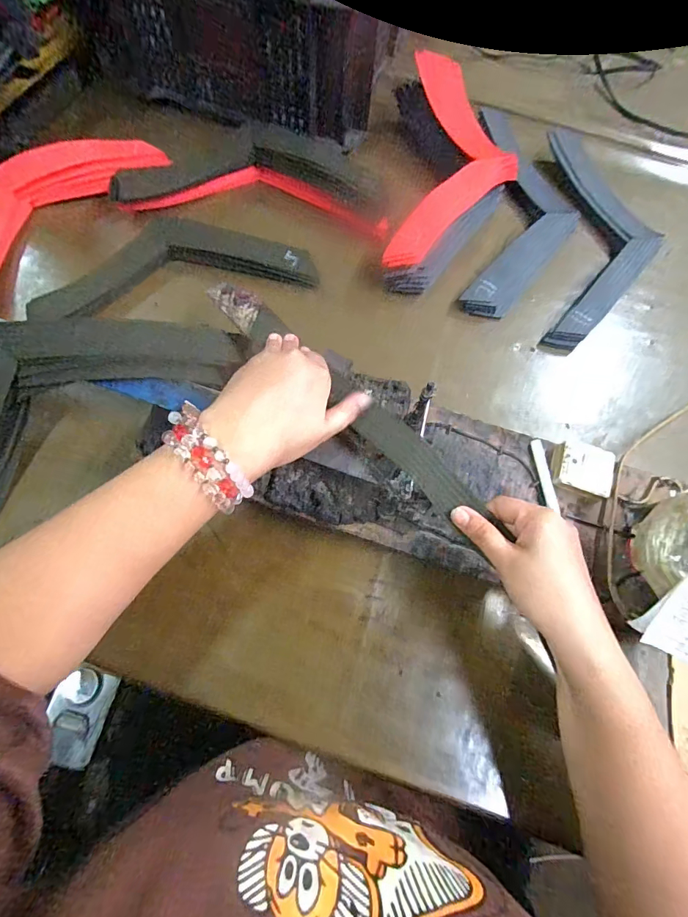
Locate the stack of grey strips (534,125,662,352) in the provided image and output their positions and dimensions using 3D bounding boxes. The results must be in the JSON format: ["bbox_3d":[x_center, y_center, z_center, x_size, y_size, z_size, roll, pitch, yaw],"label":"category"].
[{"bbox_3d":[0.336,-0.296,0.546,0.138,0.030,0.372,11,67,0],"label":"stack of grey strips"}]

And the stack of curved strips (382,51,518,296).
[{"bbox_3d":[0.135,-0.357,0.521,0.146,0.076,0.328,7,71,0],"label":"stack of curved strips"}]

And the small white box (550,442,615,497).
[{"bbox_3d":[0.223,0.009,0.392,0.052,0.019,0.048,23,68,4],"label":"small white box"}]

